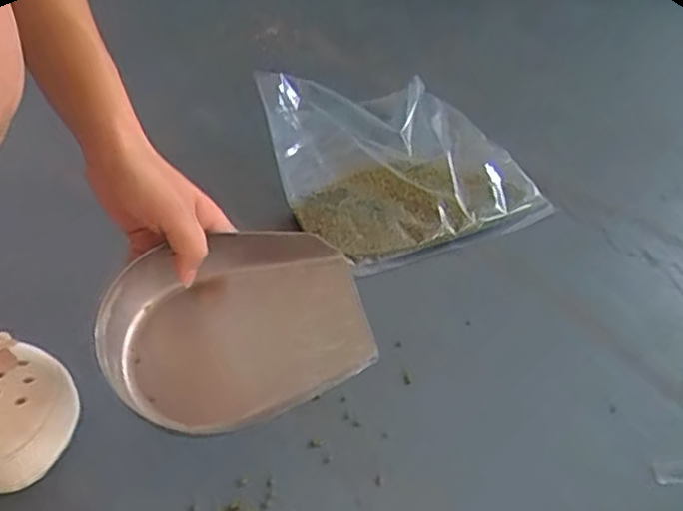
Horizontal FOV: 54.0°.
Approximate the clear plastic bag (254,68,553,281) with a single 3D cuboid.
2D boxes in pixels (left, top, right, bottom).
[{"bbox_3d":[0.062,-0.104,0.732,0.260,0.052,0.256,-14,53,-19],"label":"clear plastic bag"}]

